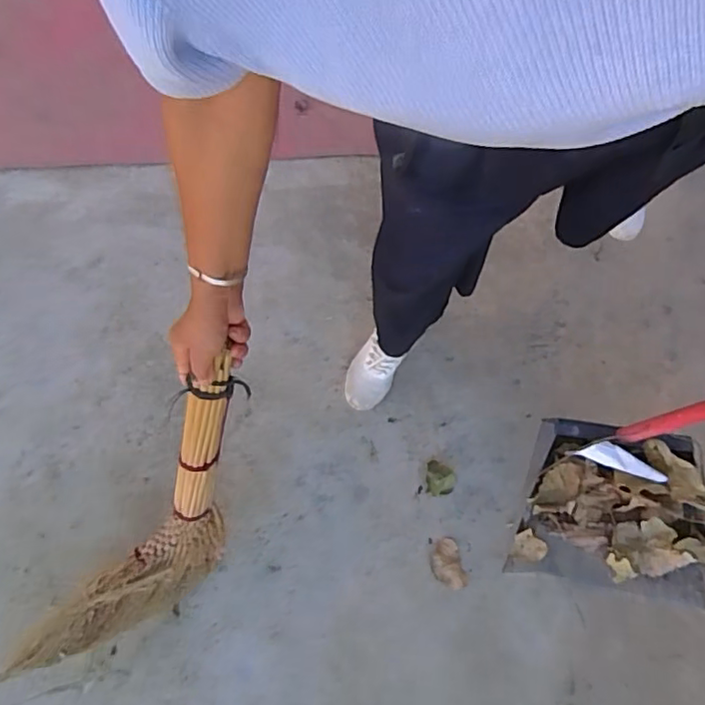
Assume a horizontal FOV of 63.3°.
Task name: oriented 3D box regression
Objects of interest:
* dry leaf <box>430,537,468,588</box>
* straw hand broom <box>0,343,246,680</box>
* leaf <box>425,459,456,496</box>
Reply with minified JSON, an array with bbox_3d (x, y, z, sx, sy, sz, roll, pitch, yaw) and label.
[{"bbox_3d":[0.178,0.401,1.080,0.060,0.011,0.091,-13,75,-6],"label":"dry leaf"},{"bbox_3d":[-0.263,0.237,0.802,0.135,0.196,0.583,34,114,8],"label":"straw hand broom"},{"bbox_3d":[0.172,0.246,1.114,0.060,0.033,0.066,6,74,-1],"label":"leaf"}]

